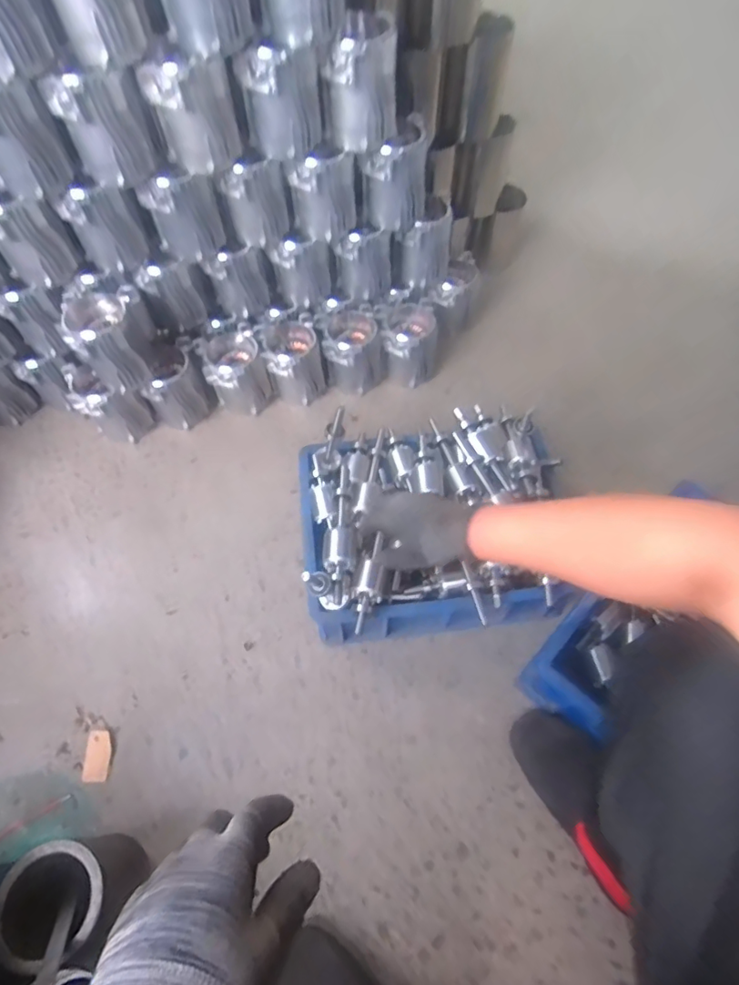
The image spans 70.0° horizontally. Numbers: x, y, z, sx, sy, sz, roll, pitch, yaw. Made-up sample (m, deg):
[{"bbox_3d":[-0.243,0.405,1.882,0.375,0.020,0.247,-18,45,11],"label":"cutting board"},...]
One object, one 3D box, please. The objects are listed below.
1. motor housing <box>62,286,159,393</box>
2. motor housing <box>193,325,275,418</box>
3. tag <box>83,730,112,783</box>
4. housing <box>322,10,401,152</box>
[{"bbox_3d":[-0.432,-0.262,0.892,0.109,0.124,0.127,-8,60,-4],"label":"motor housing"},{"bbox_3d":[-0.265,-0.239,1.042,0.114,0.120,0.133,-24,62,-13],"label":"motor housing"},{"bbox_3d":[-0.389,0.376,0.756,0.034,0.004,0.067,-4,57,-7],"label":"tag"},{"bbox_3d":[-0.014,-0.590,0.771,0.105,0.139,0.085,-11,60,-5],"label":"housing"}]

